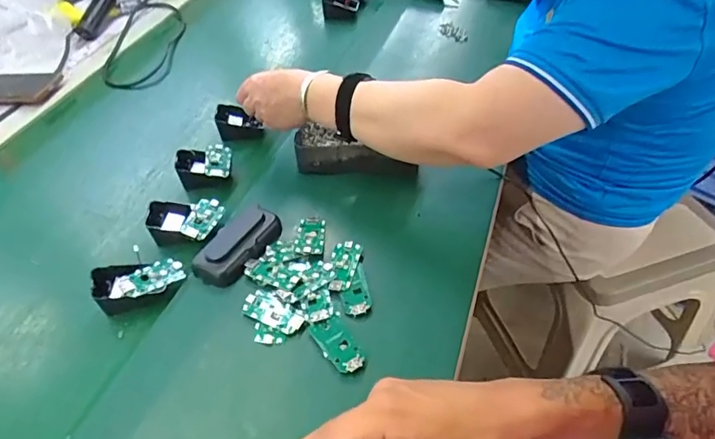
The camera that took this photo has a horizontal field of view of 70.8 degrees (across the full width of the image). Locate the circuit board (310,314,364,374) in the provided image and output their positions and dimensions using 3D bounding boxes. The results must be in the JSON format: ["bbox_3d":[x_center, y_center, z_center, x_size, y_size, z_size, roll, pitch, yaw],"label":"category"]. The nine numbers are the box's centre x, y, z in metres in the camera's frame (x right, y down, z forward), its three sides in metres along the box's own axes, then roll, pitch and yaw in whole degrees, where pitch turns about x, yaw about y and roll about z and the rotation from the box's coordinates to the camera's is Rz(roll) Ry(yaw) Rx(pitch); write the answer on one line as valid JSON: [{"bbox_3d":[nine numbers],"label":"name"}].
[{"bbox_3d":[-0.020,0.119,0.481,0.030,0.006,0.061,-26,51,-20],"label":"circuit board"}]

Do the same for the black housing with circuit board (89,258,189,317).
[{"bbox_3d":[-0.226,0.066,0.523,0.082,0.031,0.046,-15,48,-11],"label":"black housing with circuit board"}]

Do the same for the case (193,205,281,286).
[{"bbox_3d":[-0.133,0.022,0.557,0.055,0.024,0.105,19,50,20],"label":"case"}]

